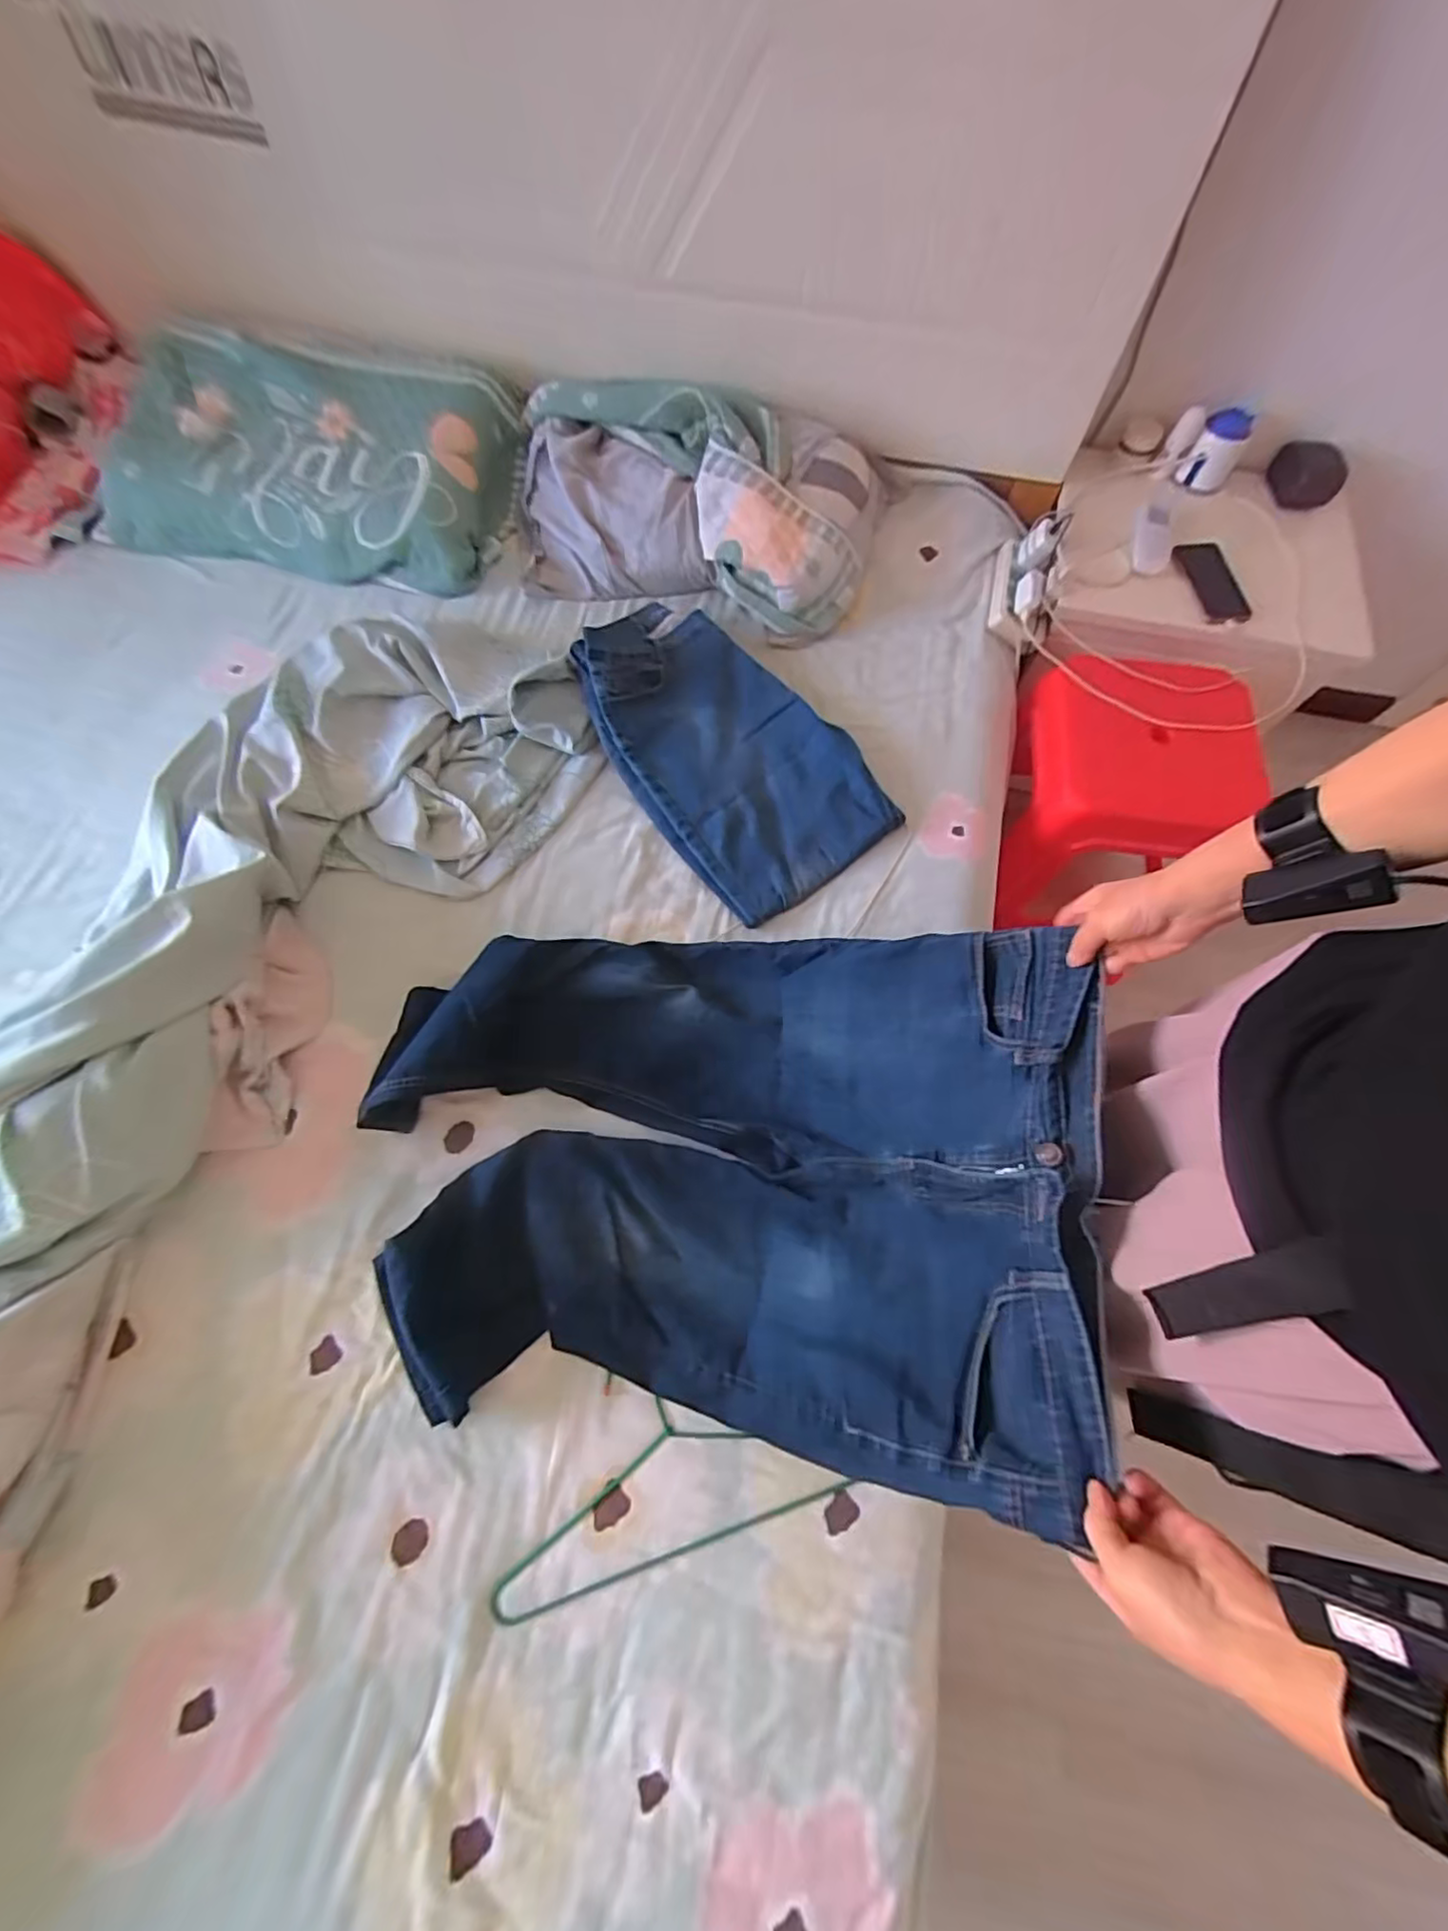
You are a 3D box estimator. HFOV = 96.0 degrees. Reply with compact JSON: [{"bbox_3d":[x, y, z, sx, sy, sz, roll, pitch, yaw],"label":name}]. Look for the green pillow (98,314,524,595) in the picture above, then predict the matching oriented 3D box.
[{"bbox_3d":[-0.644,-0.799,1.011,0.570,0.137,0.336,8,70,3],"label":"green pillow"}]

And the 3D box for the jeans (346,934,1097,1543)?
[{"bbox_3d":[-0.032,0.180,0.648,0.661,0.262,0.500,1,72,0],"label":"jeans"}]

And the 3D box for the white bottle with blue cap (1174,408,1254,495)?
[{"bbox_3d":[0.790,-0.826,1.043,0.070,0.081,0.078,28,73,10],"label":"white bottle with blue cap"}]

